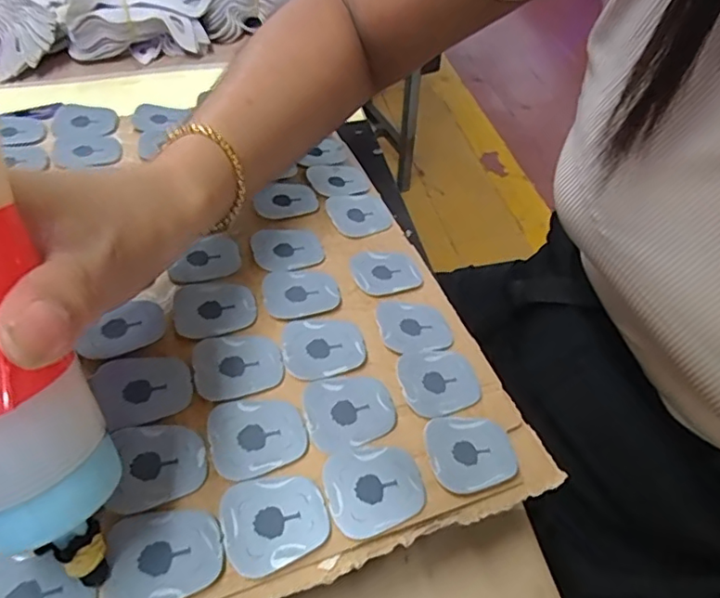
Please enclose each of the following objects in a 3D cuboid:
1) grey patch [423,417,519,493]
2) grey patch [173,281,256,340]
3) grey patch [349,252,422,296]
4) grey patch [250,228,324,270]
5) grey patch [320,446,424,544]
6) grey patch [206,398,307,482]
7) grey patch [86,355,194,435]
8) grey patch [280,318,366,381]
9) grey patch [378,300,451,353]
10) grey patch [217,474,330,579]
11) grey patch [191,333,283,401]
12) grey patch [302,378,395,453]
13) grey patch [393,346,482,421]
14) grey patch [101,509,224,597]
[{"bbox_3d":[0.048,0.065,0.244,0.037,0.005,0.034,-10,50,-11],"label":"grey patch"},{"bbox_3d":[-0.071,0.004,0.276,0.039,0.005,0.034,-21,52,-19],"label":"grey patch"},{"bbox_3d":[0.014,-0.015,0.316,0.038,0.005,0.033,-13,50,-12],"label":"grey patch"},{"bbox_3d":[-0.040,-0.028,0.316,0.038,0.006,0.032,-14,50,-13],"label":"grey patch"},{"bbox_3d":[0.006,0.075,0.227,0.039,0.006,0.035,-17,51,-15],"label":"grey patch"},{"bbox_3d":[-0.042,0.055,0.232,0.038,0.005,0.033,-16,51,-15],"label":"grey patch"},{"bbox_3d":[-0.092,0.037,0.240,0.037,0.006,0.032,-21,52,-19],"label":"grey patch"},{"bbox_3d":[-0.017,0.021,0.268,0.038,0.004,0.034,-10,49,-10],"label":"grey patch"},{"bbox_3d":[0.027,0.013,0.290,0.037,0.004,0.035,-2,46,-18],"label":"grey patch"},{"bbox_3d":[-0.032,0.082,0.211,0.038,0.005,0.033,-16,51,-15],"label":"grey patch"},{"bbox_3d":[-0.055,0.030,0.255,0.038,0.006,0.034,-14,50,-13],"label":"grey patch"},{"bbox_3d":[-0.005,0.048,0.246,0.039,0.004,0.034,-13,50,-13],"label":"grey patch"},{"bbox_3d":[0.038,0.039,0.267,0.038,0.007,0.035,-11,50,-11],"label":"grey patch"},{"bbox_3d":[-0.068,0.090,0.197,0.038,0.004,0.032,-11,50,-11],"label":"grey patch"}]

